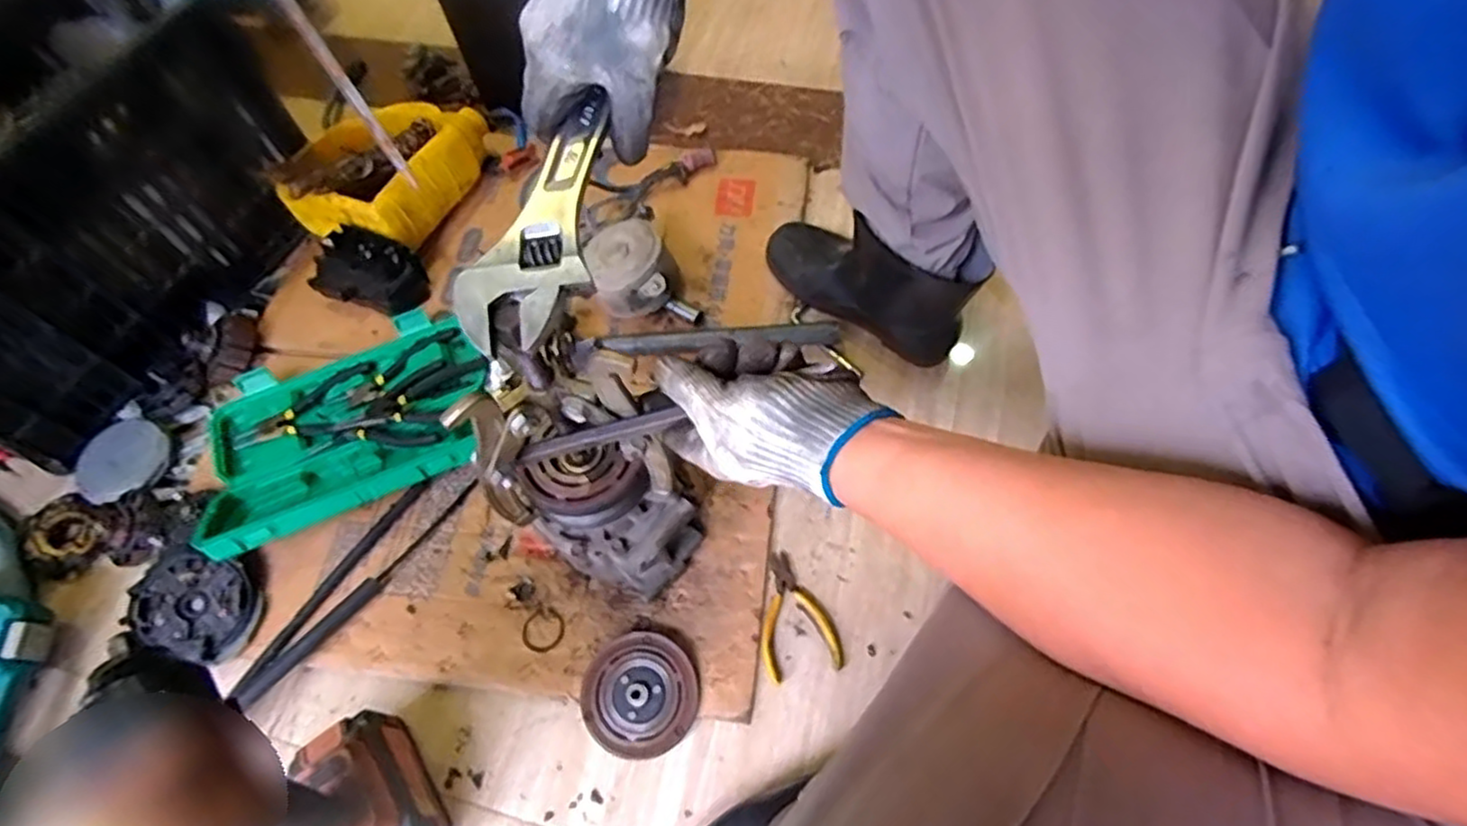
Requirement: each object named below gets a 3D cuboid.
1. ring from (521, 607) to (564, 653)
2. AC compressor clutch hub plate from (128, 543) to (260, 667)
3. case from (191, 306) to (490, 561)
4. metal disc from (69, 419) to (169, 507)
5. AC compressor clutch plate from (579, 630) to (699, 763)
[{"bbox_3d":[-0.180,0.206,0.679,0.041,0.004,0.038,-2,61,3],"label":"ring"},{"bbox_3d":[-0.519,0.184,0.697,0.114,0.025,0.087,18,69,-7],"label":"AC compressor clutch hub plate"},{"bbox_3d":[-0.407,0.012,0.763,0.294,0.066,0.221,-22,62,-8],"label":"case"},{"bbox_3d":[-0.668,0.054,0.779,0.090,0.009,0.096,0,64,0],"label":"metal disc"},{"bbox_3d":[-0.084,0.253,0.646,0.101,0.021,0.099,-2,61,3],"label":"AC compressor clutch plate"}]

